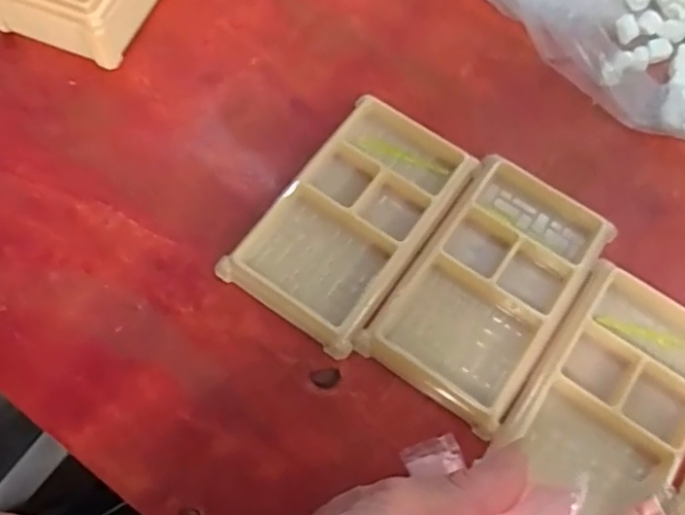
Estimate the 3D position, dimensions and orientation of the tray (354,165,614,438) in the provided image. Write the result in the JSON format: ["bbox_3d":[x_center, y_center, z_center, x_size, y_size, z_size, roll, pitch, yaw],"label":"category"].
[{"bbox_3d":[0.076,0.015,0.338,0.076,0.012,0.130,35,70,12],"label":"tray"}]

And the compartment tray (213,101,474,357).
[{"bbox_3d":[0.007,-0.023,0.352,0.075,0.011,0.132,34,70,11],"label":"compartment tray"}]

